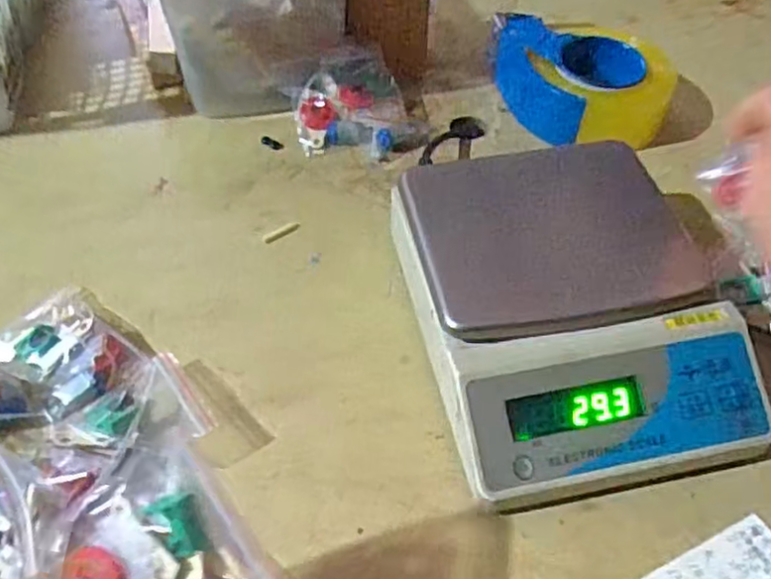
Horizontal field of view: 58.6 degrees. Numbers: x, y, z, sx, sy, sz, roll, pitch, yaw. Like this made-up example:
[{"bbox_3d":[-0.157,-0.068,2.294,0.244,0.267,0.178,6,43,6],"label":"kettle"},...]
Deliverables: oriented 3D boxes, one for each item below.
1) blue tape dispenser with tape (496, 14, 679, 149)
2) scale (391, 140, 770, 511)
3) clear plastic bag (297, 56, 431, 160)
[{"bbox_3d":[0.183,-0.204,0.651,0.128,0.064,0.156,-15,52,-12],"label":"blue tape dispenser with tape"},{"bbox_3d":[0.117,0.009,0.457,0.195,0.085,0.240,-10,51,-8],"label":"scale"},{"bbox_3d":[-0.023,-0.167,0.632,0.117,0.048,0.094,-12,51,-10],"label":"clear plastic bag"}]

